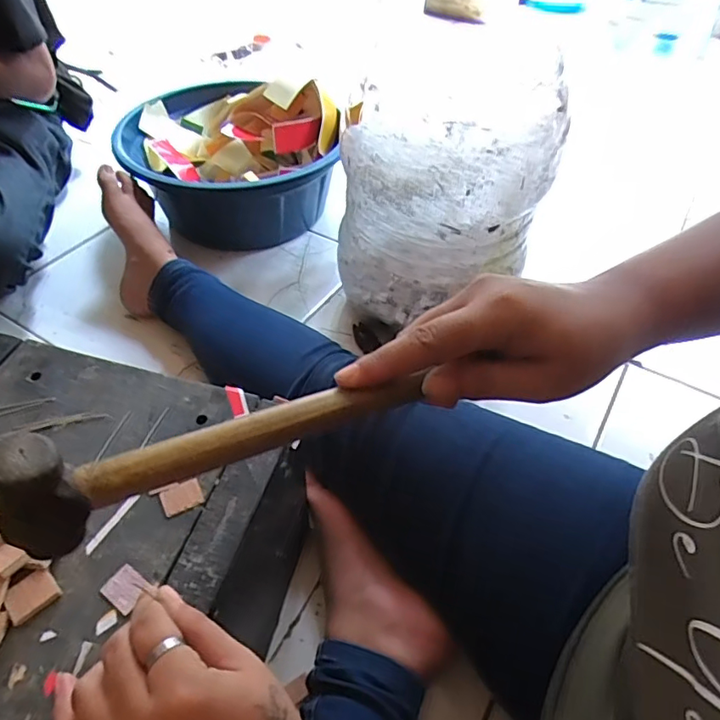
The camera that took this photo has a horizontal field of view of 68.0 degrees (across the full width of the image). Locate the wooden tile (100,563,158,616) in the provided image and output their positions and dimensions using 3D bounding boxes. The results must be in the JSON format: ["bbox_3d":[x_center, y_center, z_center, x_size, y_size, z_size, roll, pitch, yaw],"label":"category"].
[{"bbox_3d":[-0.134,0.130,0.305,0.023,0.004,0.020,27,53,20],"label":"wooden tile"}]

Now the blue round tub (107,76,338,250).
[{"bbox_3d":[-0.211,-0.333,0.874,0.310,0.168,0.351,-19,52,-17],"label":"blue round tub"}]

